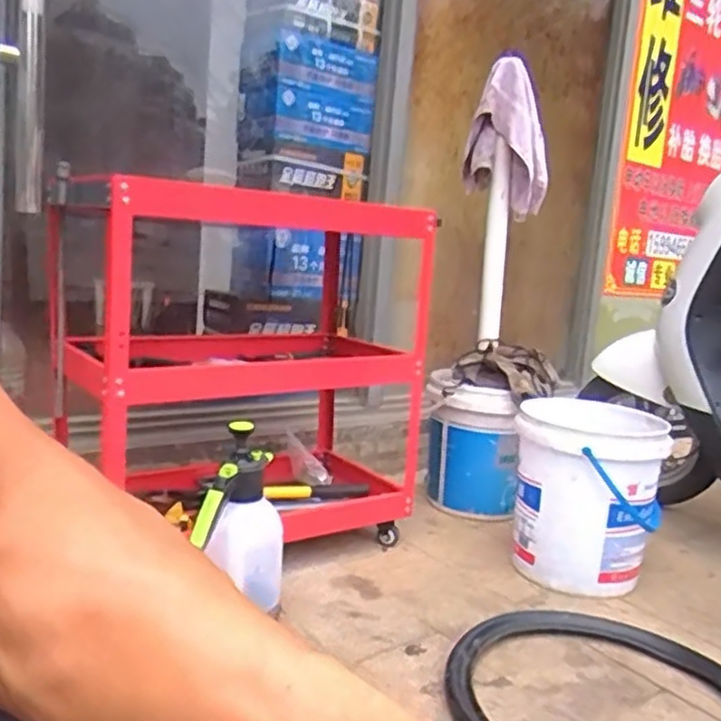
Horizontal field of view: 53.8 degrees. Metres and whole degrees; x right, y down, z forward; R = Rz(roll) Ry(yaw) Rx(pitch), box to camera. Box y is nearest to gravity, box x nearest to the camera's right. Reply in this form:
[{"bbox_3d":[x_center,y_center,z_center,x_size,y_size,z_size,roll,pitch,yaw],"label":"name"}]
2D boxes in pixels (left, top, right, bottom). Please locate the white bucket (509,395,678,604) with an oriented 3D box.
[{"bbox_3d":[0.448,0.276,1.429,0.265,0.329,0.272,8,9,20],"label":"white bucket"}]

